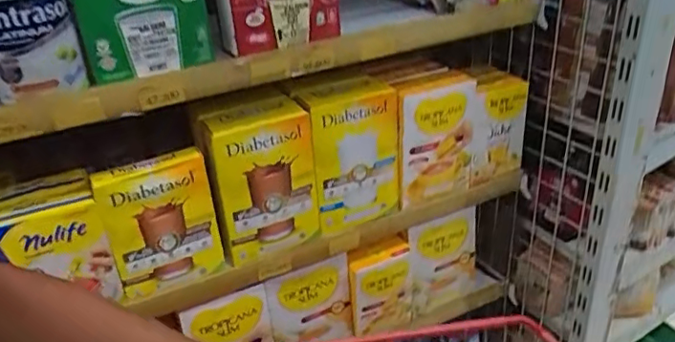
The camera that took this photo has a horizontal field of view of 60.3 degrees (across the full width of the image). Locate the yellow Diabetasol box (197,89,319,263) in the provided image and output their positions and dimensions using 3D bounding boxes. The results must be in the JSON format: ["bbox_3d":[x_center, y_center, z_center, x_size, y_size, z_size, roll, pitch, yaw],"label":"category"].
[{"bbox_3d":[-0.106,0.008,0.826,0.150,0.206,0.080,-12,30,-13],"label":"yellow Diabetasol box"}]

